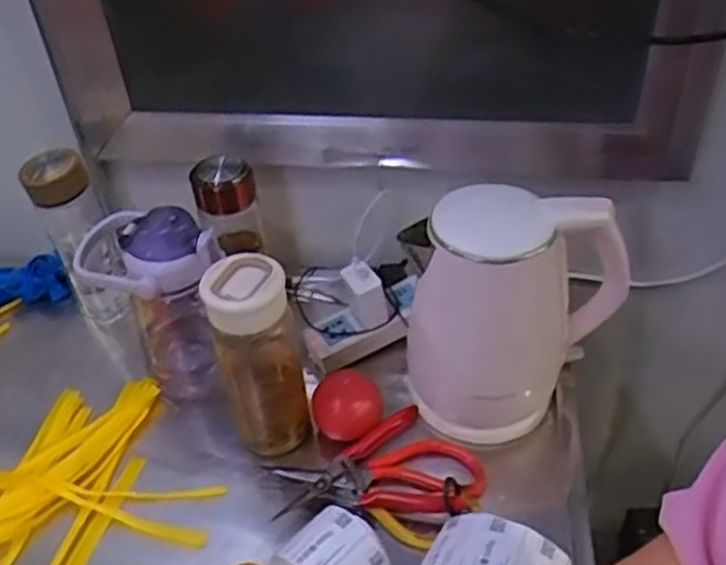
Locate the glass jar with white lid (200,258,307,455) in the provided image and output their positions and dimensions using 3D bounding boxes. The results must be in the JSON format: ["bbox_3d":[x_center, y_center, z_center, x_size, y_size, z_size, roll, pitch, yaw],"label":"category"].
[{"bbox_3d":[-0.094,0.070,0.685,0.069,0.190,0.069,-13,42,-9],"label":"glass jar with white lid"}]

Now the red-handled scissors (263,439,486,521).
[{"bbox_3d":[0.013,0.178,0.691,0.193,0.033,0.083,0,42,6],"label":"red-handled scissors"}]

